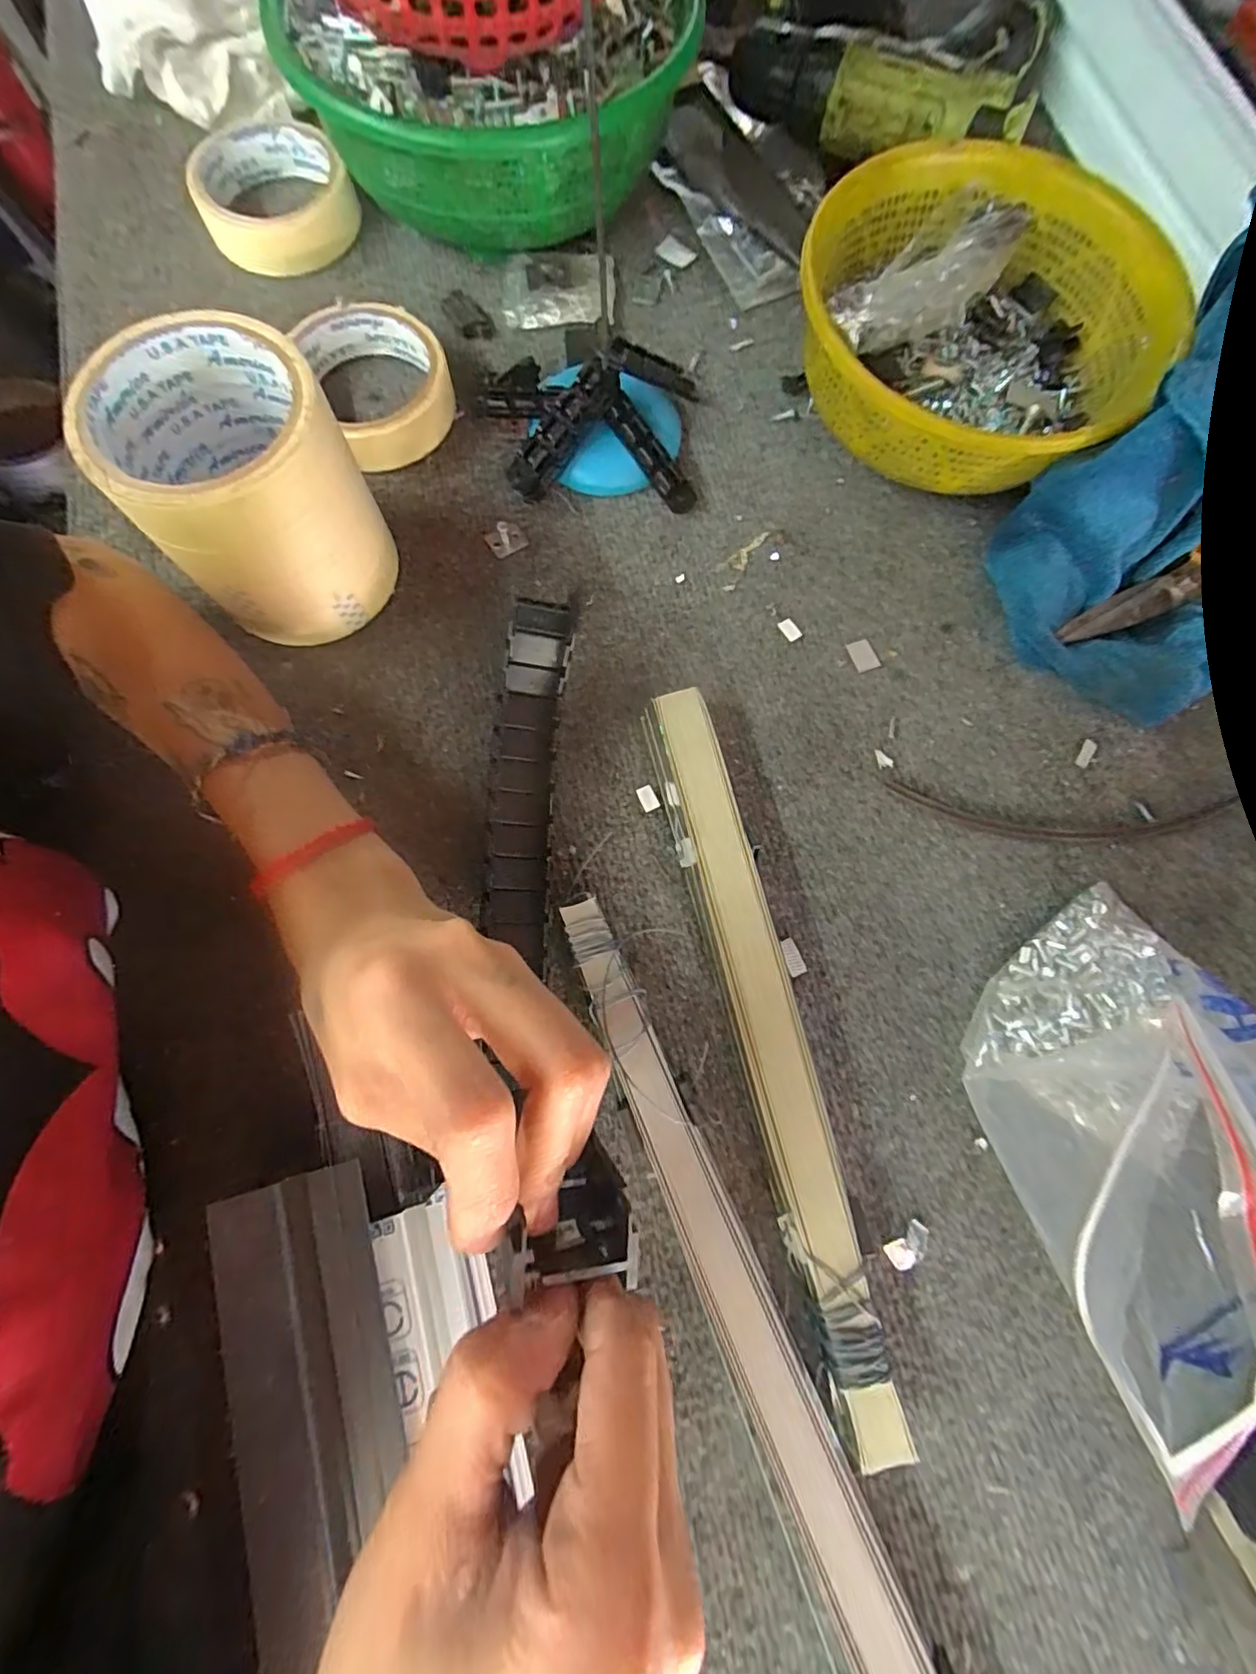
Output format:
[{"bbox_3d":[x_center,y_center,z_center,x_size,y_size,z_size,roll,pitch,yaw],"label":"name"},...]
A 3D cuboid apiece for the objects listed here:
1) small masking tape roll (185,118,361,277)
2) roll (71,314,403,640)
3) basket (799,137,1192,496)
[{"bbox_3d":[-0.219,-0.397,0.363,0.088,0.026,0.094,0,77,-1],"label":"small masking tape roll"},{"bbox_3d":[-0.166,-0.150,0.268,0.086,0.099,0.088,0,77,-1],"label":"roll"},{"bbox_3d":[0.183,-0.274,0.325,0.187,0.066,0.187,9,77,1],"label":"basket"}]

